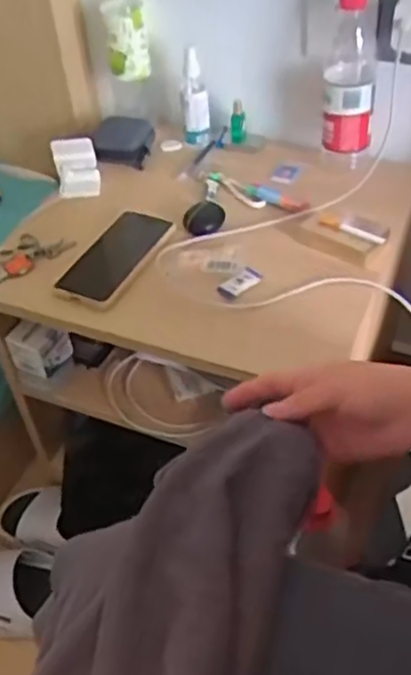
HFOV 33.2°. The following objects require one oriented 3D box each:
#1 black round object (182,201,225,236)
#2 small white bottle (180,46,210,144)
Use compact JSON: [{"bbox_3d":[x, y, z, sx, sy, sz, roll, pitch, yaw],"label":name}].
[{"bbox_3d":[0.000,-0.148,0.846,0.043,0.019,0.056,13,48,18],"label":"black round object"},{"bbox_3d":[-0.014,-0.317,0.938,0.034,0.147,0.037,-8,45,-2],"label":"small white bottle"}]

